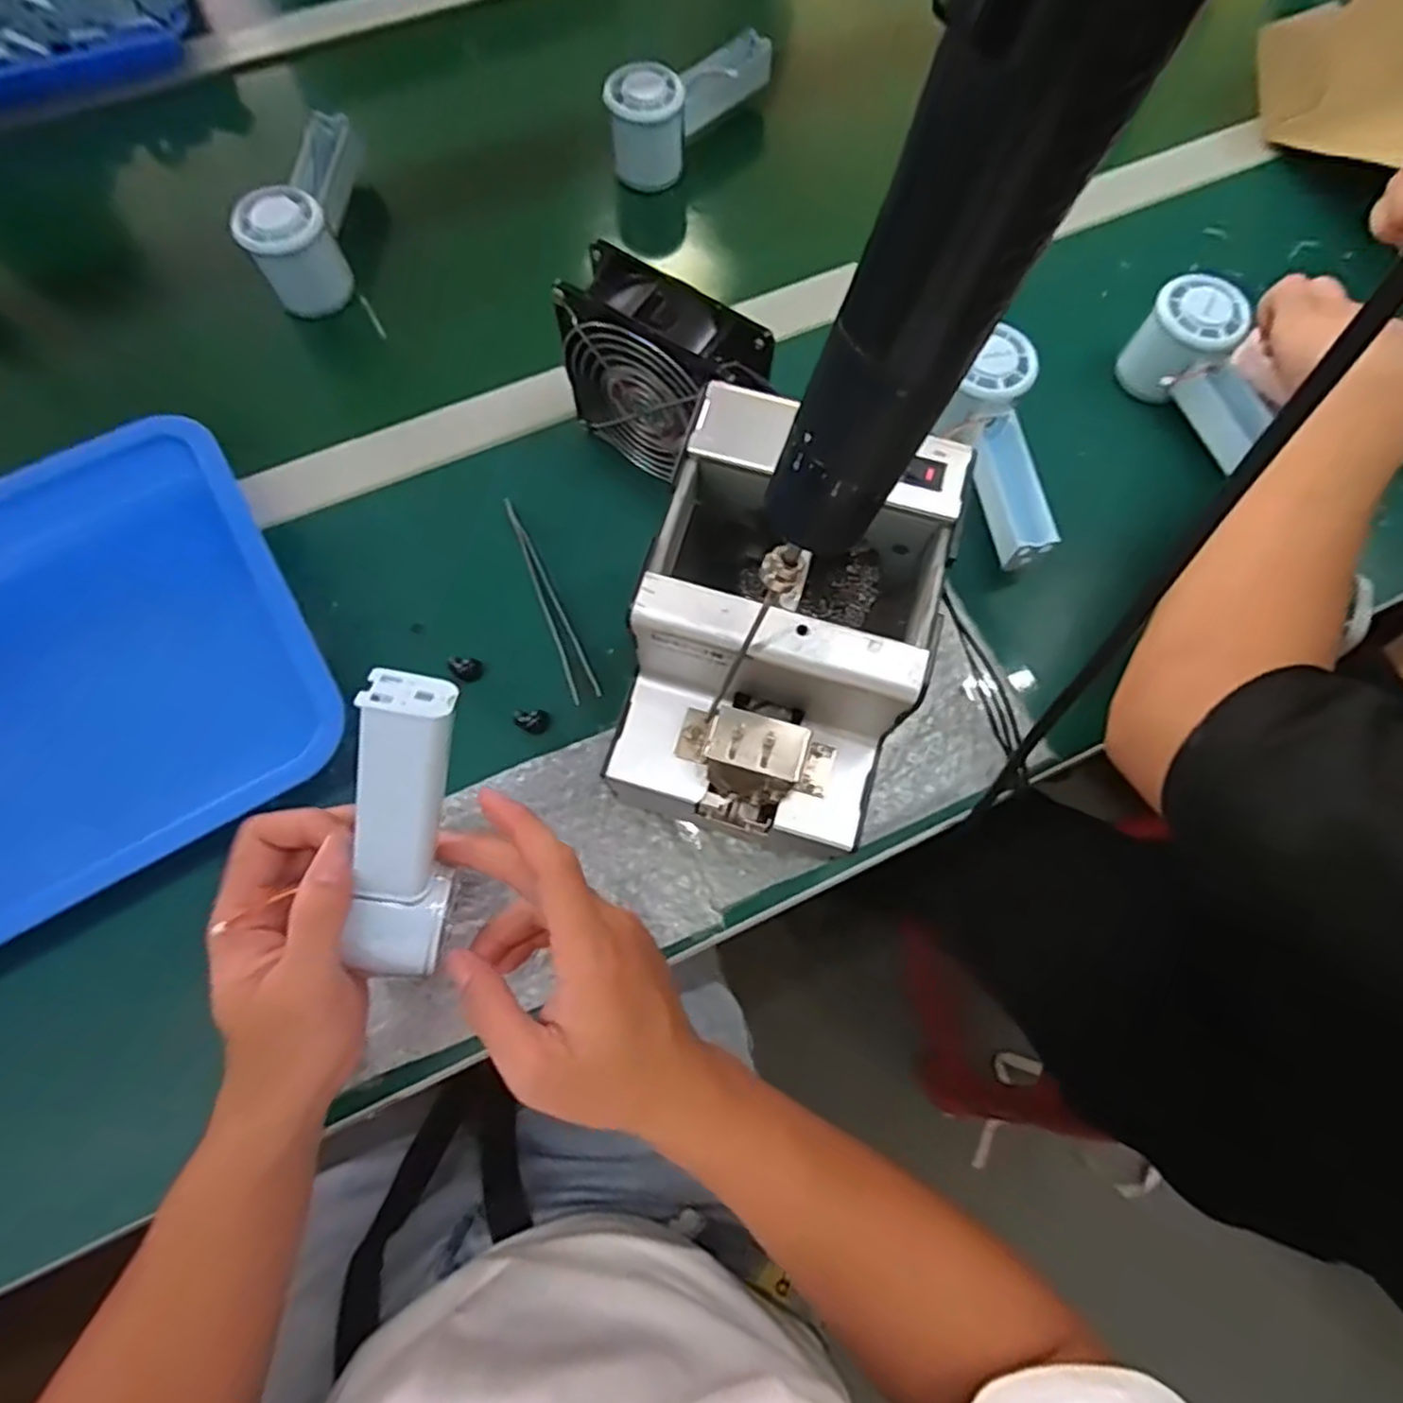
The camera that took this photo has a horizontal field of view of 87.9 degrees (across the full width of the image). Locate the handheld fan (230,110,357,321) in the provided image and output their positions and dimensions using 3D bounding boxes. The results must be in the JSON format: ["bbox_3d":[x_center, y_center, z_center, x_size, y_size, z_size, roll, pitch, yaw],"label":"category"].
[{"bbox_3d":[-0.280,-0.353,0.517,0.058,0.060,0.152,-5,71,-2],"label":"handheld fan"}]

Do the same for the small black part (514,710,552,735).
[{"bbox_3d":[-0.099,0.012,0.425,0.020,0.006,0.013,5,71,1],"label":"small black part"}]

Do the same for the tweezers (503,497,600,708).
[{"bbox_3d":[-0.096,-0.063,0.453,0.017,0.011,0.140,-22,73,-8],"label":"tweezers"}]

